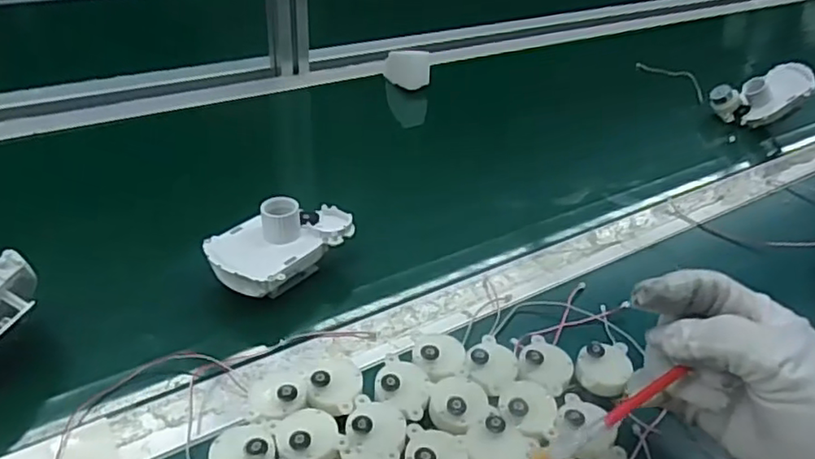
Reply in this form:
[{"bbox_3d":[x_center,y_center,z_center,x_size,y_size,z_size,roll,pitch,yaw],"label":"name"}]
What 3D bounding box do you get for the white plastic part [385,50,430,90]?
[{"bbox_3d":[0.000,-0.209,0.786,0.056,0.041,0.044,3,34,-2],"label":"white plastic part"}]

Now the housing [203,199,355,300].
[{"bbox_3d":[-0.095,0.010,0.455,0.071,0.053,0.100,23,40,27],"label":"housing"}]

